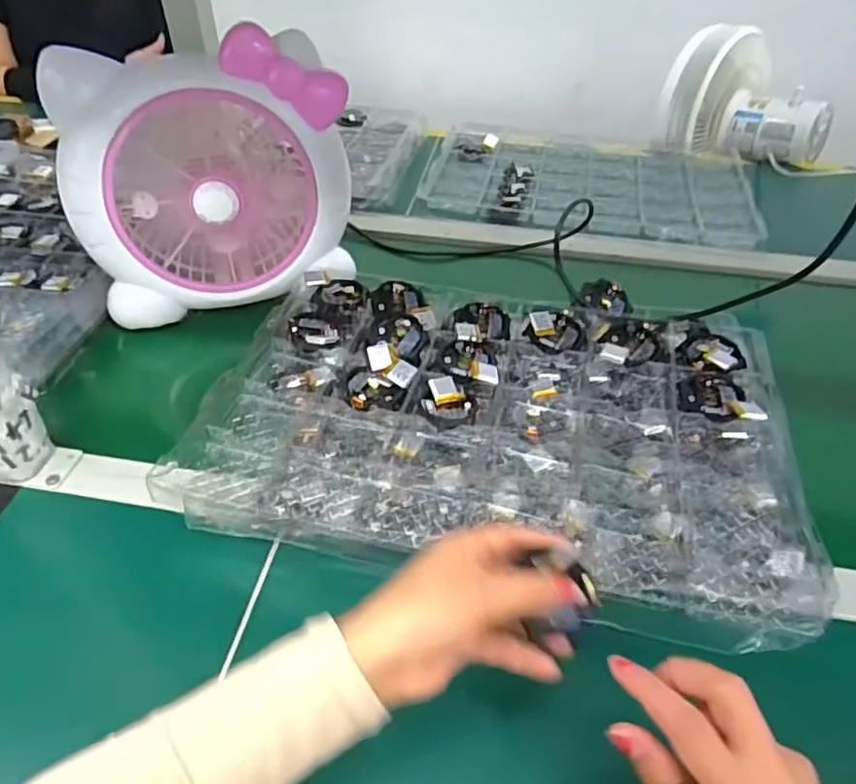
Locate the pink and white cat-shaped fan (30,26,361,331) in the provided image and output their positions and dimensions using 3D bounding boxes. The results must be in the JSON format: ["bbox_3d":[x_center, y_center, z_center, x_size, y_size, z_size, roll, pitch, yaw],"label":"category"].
[{"bbox_3d":[-0.209,-0.207,0.602,0.247,0.221,0.117,-19,47,-21],"label":"pink and white cat-shaped fan"}]

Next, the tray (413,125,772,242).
[{"bbox_3d":[0.232,-0.308,0.903,0.443,0.033,0.325,11,44,10],"label":"tray"}]

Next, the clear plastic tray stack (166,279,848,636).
[{"bbox_3d":[0.060,0.020,0.516,0.440,0.054,0.322,9,44,8],"label":"clear plastic tray stack"}]

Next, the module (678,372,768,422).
[{"bbox_3d":[0.230,0.002,0.499,0.052,0.018,0.059,5,43,4],"label":"module"}]

